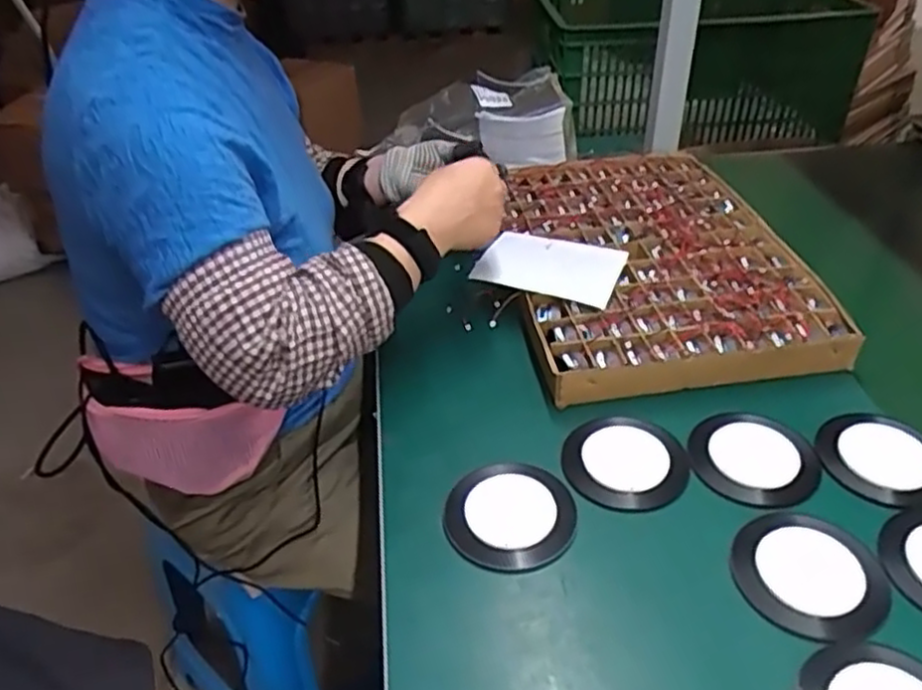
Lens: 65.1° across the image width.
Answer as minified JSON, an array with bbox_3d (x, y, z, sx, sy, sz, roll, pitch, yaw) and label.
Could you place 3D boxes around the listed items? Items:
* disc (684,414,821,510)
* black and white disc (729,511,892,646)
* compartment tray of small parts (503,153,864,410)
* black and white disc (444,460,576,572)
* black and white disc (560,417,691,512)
[{"bbox_3d":[0.238,0.089,0.588,0.097,0.008,0.089,8,39,15],"label":"disc"},{"bbox_3d":[0.242,0.156,0.502,0.097,0.007,0.100,-2,37,2],"label":"black and white disc"},{"bbox_3d":[0.205,-0.096,0.801,0.283,0.053,0.407,-5,37,-2],"label":"compartment tray of small parts"},{"bbox_3d":[0.039,0.129,0.556,0.093,0.009,0.096,-2,37,2],"label":"black and white disc"},{"bbox_3d":[0.134,0.095,0.590,0.096,0.011,0.088,-2,37,2],"label":"black and white disc"}]

